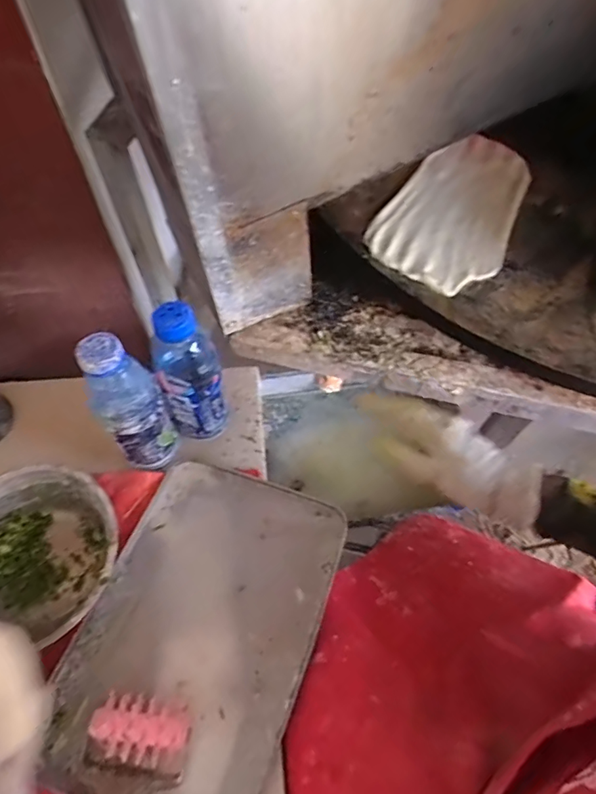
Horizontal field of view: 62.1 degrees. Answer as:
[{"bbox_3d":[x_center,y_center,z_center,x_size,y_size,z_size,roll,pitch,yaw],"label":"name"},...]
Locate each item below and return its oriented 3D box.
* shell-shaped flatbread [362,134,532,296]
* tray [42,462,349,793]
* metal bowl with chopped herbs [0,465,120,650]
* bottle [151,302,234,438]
[{"bbox_3d":[0.201,-0.236,0.612,0.146,0.053,0.237,32,63,18],"label":"shell-shaped flatbread"},{"bbox_3d":[-0.103,0.241,0.526,0.232,0.037,0.337,18,60,10],"label":"tray"},{"bbox_3d":[-0.279,0.169,0.541,0.181,0.070,0.162,13,59,8],"label":"metal bowl with chopped herbs"},{"bbox_3d":[-0.124,-0.025,0.581,0.069,0.219,0.069,0,58,0],"label":"bottle"}]

